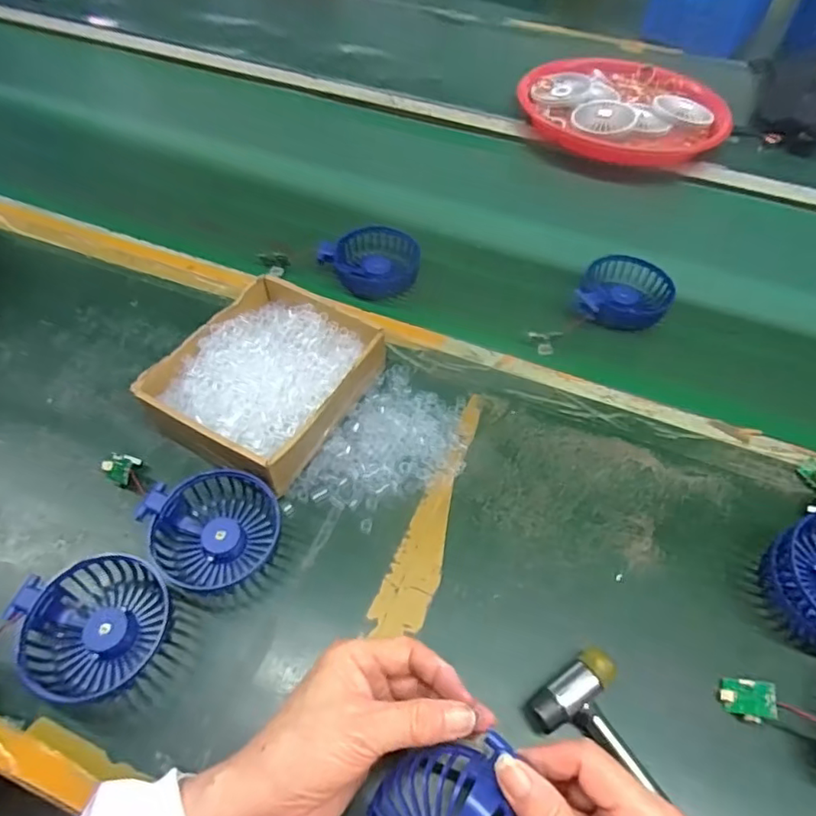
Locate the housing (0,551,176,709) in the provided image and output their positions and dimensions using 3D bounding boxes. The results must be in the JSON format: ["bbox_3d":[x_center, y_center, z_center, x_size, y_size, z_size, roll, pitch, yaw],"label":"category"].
[{"bbox_3d":[-0.209,0.146,0.382,0.091,0.038,0.086,1,53,-2],"label":"housing"}]

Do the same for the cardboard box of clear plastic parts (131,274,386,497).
[{"bbox_3d":[-0.122,-0.026,0.490,0.147,0.048,0.169,29,57,18],"label":"cardboard box of clear plastic parts"}]

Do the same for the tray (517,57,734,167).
[{"bbox_3d":[0.298,-0.425,0.798,0.279,0.034,0.238,4,53,0],"label":"tray"}]

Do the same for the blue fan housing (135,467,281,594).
[{"bbox_3d":[-0.144,0.091,0.425,0.089,0.038,0.086,1,53,-2],"label":"blue fan housing"}]

